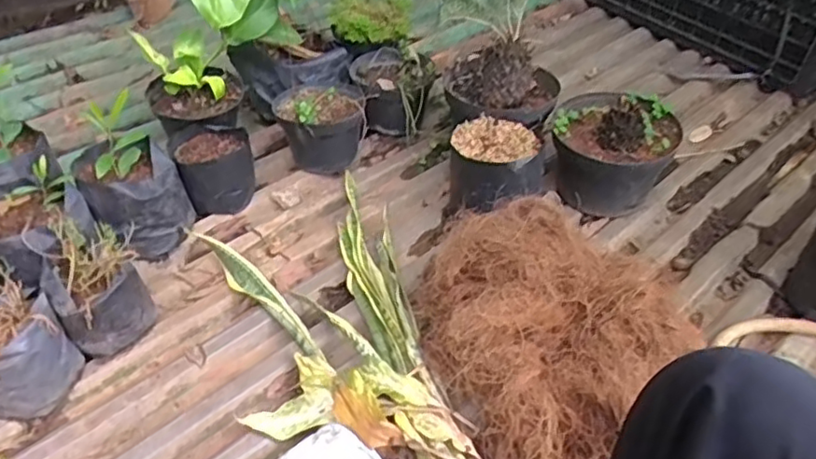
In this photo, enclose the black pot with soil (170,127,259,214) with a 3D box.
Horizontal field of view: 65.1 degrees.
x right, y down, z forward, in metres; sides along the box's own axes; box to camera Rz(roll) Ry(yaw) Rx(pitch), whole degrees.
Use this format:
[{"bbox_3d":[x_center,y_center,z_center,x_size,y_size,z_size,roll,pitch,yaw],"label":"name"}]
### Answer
[{"bbox_3d":[-0.338,-0.101,1.122,0.125,0.122,0.125,4,43,-4],"label":"black pot with soil"}]

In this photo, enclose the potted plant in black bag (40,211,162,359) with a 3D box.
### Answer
[{"bbox_3d":[-0.445,0.078,0.910,0.120,0.133,0.154,-26,52,-31],"label":"potted plant in black bag"}]

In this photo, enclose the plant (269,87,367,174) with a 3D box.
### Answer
[{"bbox_3d":[-0.167,-0.199,1.224,0.163,0.147,0.183,-10,45,-18],"label":"plant"}]

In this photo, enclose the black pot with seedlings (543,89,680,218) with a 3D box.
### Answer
[{"bbox_3d":[0.362,-0.149,1.151,0.205,0.176,0.188,4,43,-4],"label":"black pot with seedlings"}]

